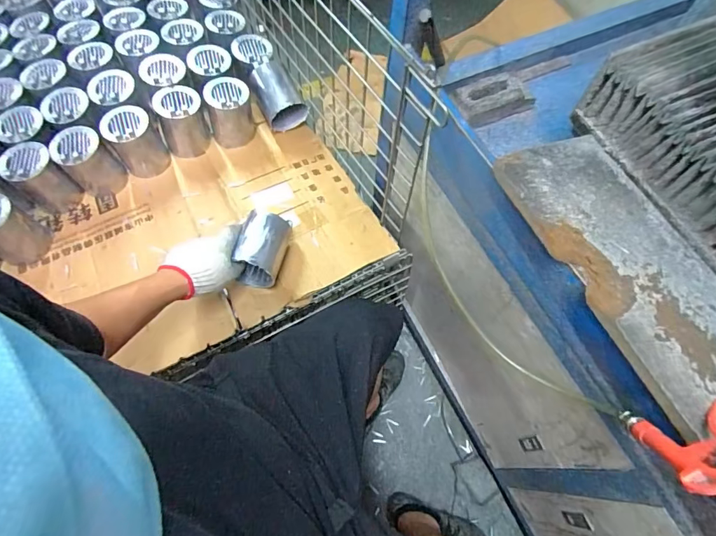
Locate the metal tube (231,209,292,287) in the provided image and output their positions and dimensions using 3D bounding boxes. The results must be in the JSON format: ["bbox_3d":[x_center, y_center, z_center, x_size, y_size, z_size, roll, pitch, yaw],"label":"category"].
[{"bbox_3d":[-0.166,-0.032,0.755,0.078,0.089,0.112,13,66,5],"label":"metal tube"}]

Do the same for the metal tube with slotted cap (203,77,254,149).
[{"bbox_3d":[-0.268,-0.322,0.886,0.095,0.115,0.076,-16,67,-8],"label":"metal tube with slotted cap"}]

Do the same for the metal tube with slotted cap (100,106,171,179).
[{"bbox_3d":[-0.445,-0.255,0.841,0.091,0.117,0.092,-29,69,-13],"label":"metal tube with slotted cap"}]

